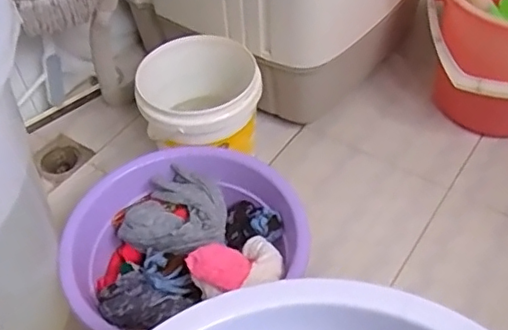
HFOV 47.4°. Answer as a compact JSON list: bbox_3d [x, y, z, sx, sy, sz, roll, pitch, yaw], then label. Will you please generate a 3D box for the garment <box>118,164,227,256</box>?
[{"bbox_3d":[-0.112,0.066,0.875,0.160,0.049,0.148,15,50,15],"label":"garment"}]

